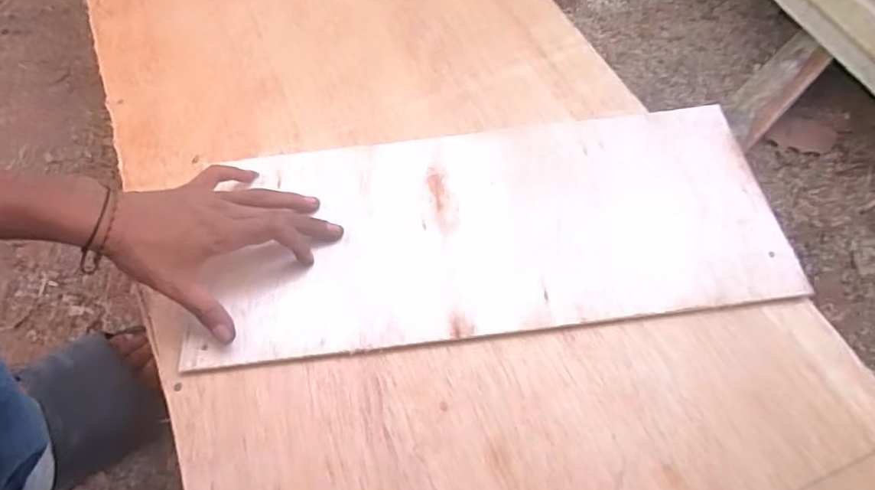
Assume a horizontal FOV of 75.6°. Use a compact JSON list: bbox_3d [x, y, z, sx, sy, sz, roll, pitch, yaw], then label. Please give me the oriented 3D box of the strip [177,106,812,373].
[{"bbox_3d":[0.043,-0.015,0.501,0.488,0.009,0.213,-10,61,-3],"label":"strip"}]

